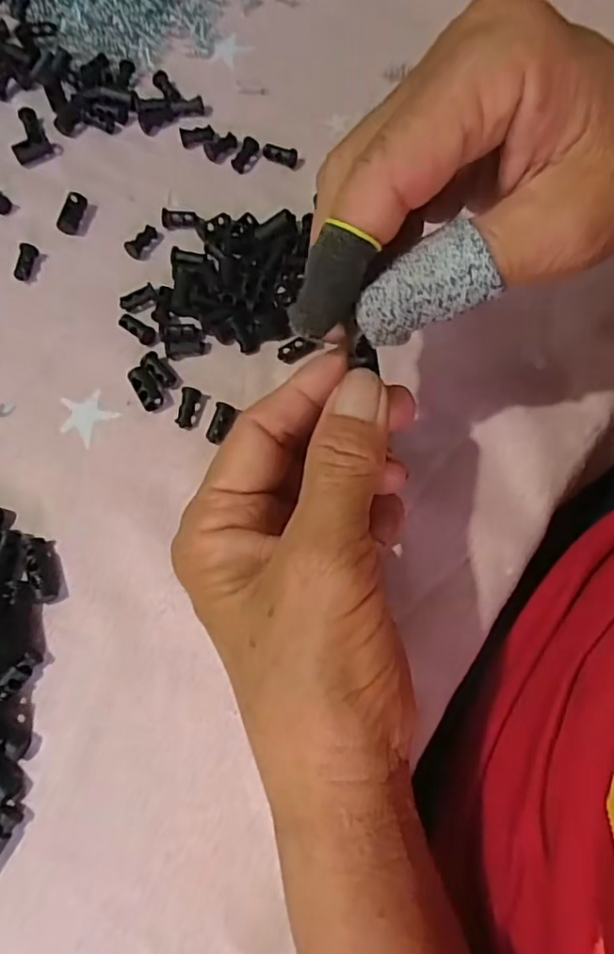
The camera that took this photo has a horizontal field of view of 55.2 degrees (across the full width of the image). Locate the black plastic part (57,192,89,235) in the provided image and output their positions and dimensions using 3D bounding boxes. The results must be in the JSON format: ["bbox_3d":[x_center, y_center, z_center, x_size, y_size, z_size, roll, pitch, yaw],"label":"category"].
[{"bbox_3d":[-0.111,-0.125,0.279,0.009,0.005,0.020,17,86,6],"label":"black plastic part"}]

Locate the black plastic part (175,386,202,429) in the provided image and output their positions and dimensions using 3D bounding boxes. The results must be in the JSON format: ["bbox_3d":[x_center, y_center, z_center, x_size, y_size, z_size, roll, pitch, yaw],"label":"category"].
[{"bbox_3d":[-0.050,-0.029,0.245,0.007,0.007,0.017,11,73,5],"label":"black plastic part"}]

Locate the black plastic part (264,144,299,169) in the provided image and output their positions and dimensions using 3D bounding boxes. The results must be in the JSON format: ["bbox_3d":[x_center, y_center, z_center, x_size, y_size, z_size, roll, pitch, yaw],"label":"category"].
[{"bbox_3d":[-0.013,-0.157,0.286,0.018,0.008,0.006,14,73,5],"label":"black plastic part"}]

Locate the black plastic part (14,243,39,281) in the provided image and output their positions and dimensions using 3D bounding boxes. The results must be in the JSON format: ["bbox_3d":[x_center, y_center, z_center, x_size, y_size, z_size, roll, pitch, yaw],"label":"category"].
[{"bbox_3d":[-0.130,-0.099,0.271,0.007,0.005,0.017,16,86,6],"label":"black plastic part"}]

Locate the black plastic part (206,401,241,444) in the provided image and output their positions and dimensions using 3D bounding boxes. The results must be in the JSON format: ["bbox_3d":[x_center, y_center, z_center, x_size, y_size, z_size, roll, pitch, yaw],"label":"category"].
[{"bbox_3d":[-0.036,-0.022,0.244,0.009,0.007,0.017,21,74,7],"label":"black plastic part"}]

